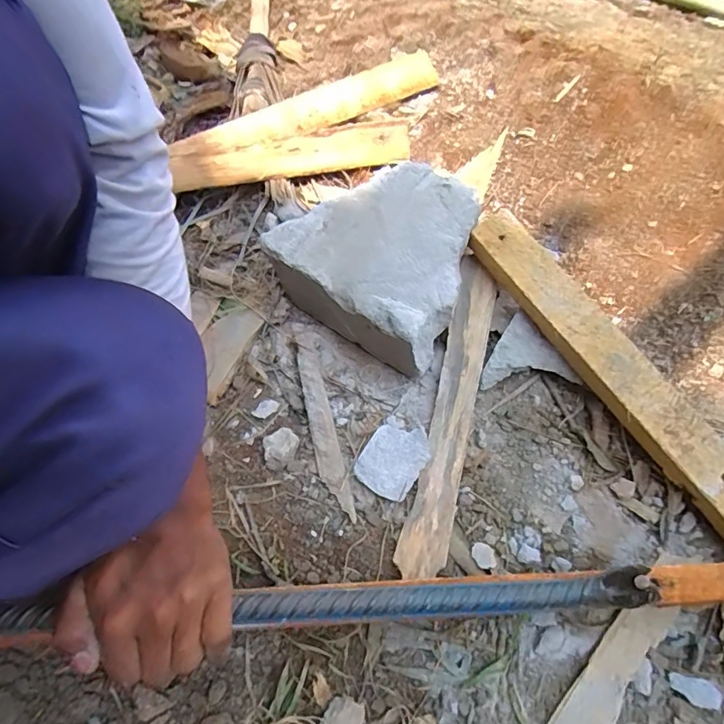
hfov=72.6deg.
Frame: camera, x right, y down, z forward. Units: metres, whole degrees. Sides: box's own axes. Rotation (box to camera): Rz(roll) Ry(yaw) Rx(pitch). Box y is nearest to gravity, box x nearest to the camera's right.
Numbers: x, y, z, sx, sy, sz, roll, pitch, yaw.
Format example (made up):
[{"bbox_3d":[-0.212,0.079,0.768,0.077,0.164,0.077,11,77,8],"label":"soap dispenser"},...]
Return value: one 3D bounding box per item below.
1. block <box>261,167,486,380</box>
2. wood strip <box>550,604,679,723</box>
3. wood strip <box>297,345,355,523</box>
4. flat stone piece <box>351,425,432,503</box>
[{"bbox_3d":[0.033,-0.121,0.561,0.205,0.099,0.197,34,70,19],"label":"block"},{"bbox_3d":[0.199,0.267,0.403,0.037,0.004,0.170,38,73,19],"label":"wood strip"},{"bbox_3d":[-0.040,0.070,0.511,0.024,0.015,0.181,-16,71,2],"label":"wood strip"},{"bbox_3d":[0.030,0.096,0.487,0.057,0.009,0.070,31,74,12],"label":"flat stone piece"}]

